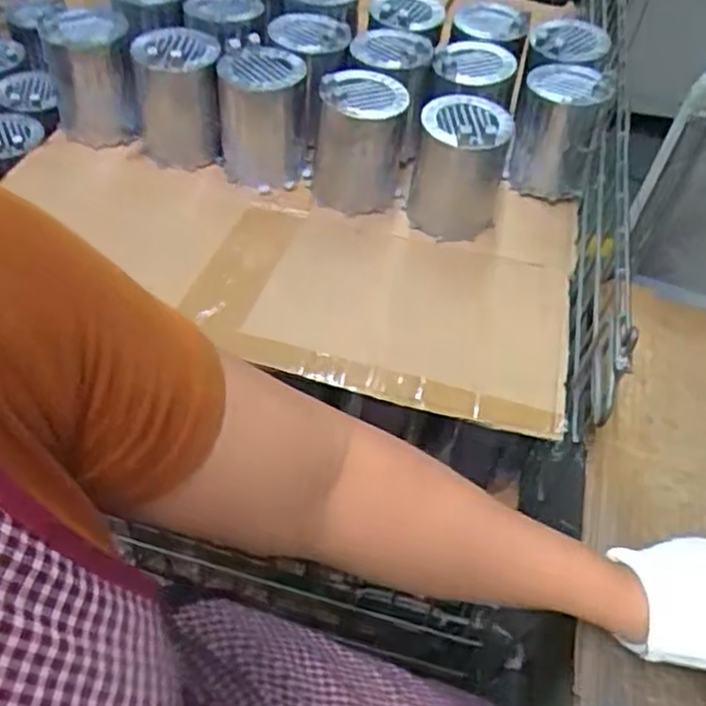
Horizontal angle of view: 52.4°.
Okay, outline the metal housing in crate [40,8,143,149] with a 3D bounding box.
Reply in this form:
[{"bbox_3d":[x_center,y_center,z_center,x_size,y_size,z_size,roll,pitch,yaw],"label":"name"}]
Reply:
[{"bbox_3d":[-0.273,-0.283,0.762,0.086,0.113,0.083,-13,53,-14],"label":"metal housing in crate"}]

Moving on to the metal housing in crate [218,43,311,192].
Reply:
[{"bbox_3d":[-0.095,-0.243,0.762,0.093,0.119,0.093,0,51,-4],"label":"metal housing in crate"}]

